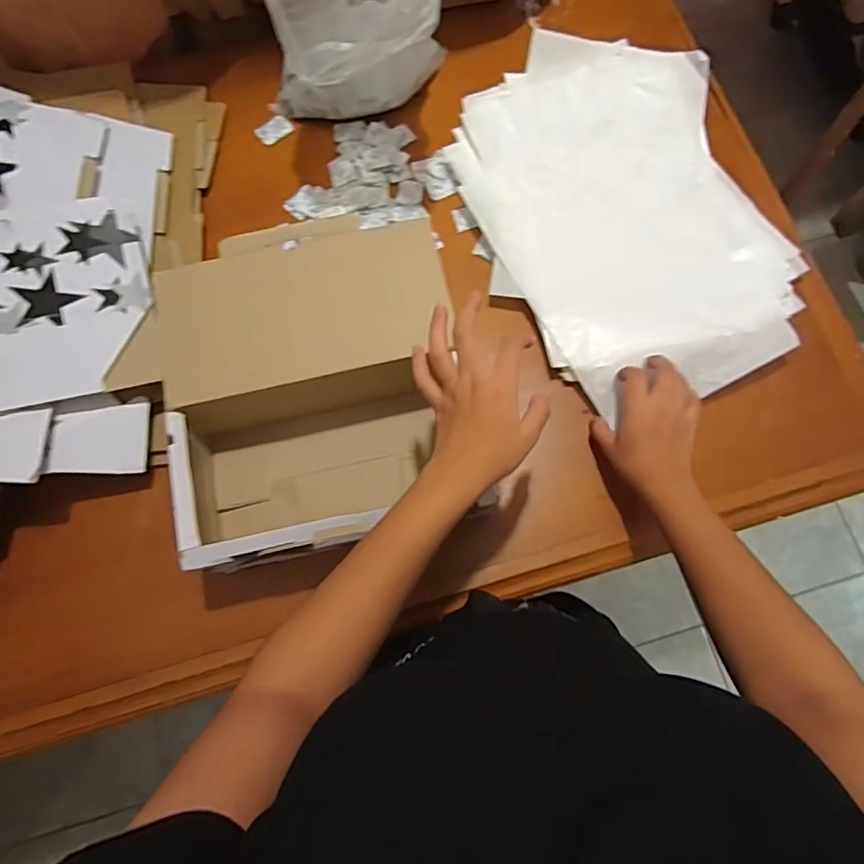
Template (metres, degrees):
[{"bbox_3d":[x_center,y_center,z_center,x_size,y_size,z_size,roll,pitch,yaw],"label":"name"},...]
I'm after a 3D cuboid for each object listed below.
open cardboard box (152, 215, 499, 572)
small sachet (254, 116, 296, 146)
[{"bbox_3d":[-0.115,-0.043,0.591,0.277,0.127,0.314,-13,75,-2],"label":"open cardboard box"},{"bbox_3d":[-0.198,-0.381,0.722,0.044,0.004,0.032,-35,77,-8],"label":"small sachet"}]

